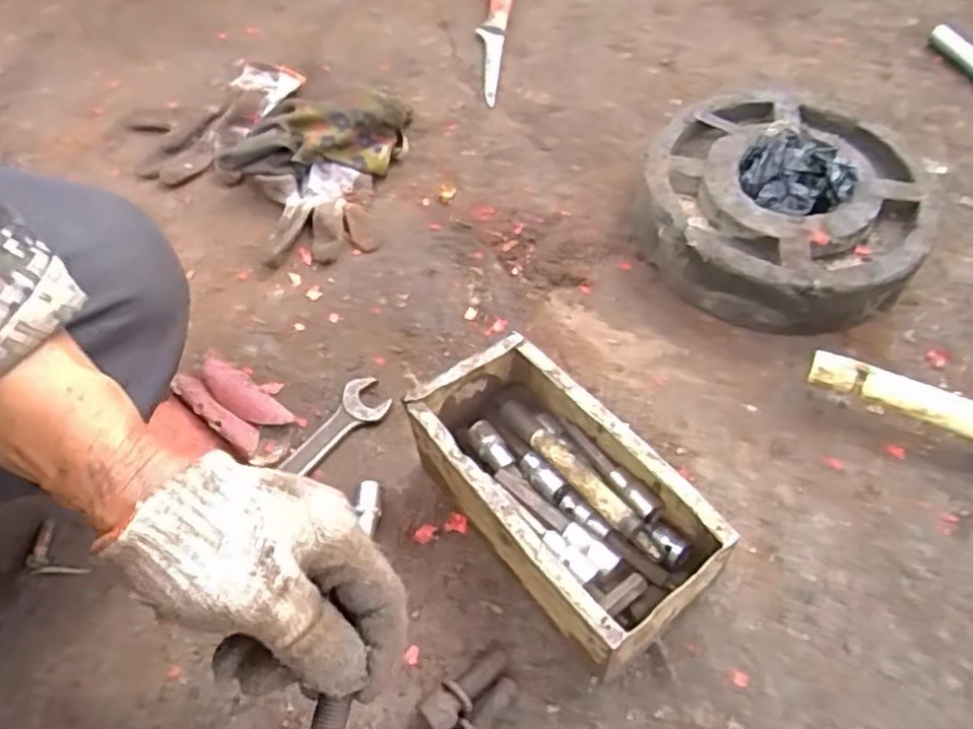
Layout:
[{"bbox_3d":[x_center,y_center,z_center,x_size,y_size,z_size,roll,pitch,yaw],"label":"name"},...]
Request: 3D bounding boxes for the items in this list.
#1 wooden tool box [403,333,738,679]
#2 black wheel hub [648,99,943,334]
[{"bbox_3d":[0.046,0.085,0.471,0.107,0.087,0.208,-34,60,-19],"label":"wooden tool box"},{"bbox_3d":[0.258,-0.143,0.619,0.226,0.083,0.222,-1,56,1],"label":"black wheel hub"}]

